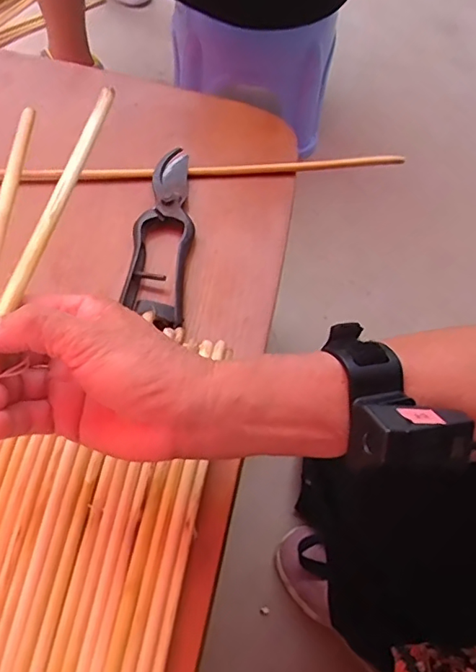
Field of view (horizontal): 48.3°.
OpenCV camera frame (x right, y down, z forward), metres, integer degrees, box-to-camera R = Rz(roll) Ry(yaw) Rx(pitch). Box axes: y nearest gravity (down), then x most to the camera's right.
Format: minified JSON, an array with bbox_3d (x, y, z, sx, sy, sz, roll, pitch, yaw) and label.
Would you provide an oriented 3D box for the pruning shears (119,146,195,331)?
[{"bbox_3d":[-0.065,-0.091,0.469,0.052,0.032,0.189,6,62,-2],"label":"pruning shears"}]

